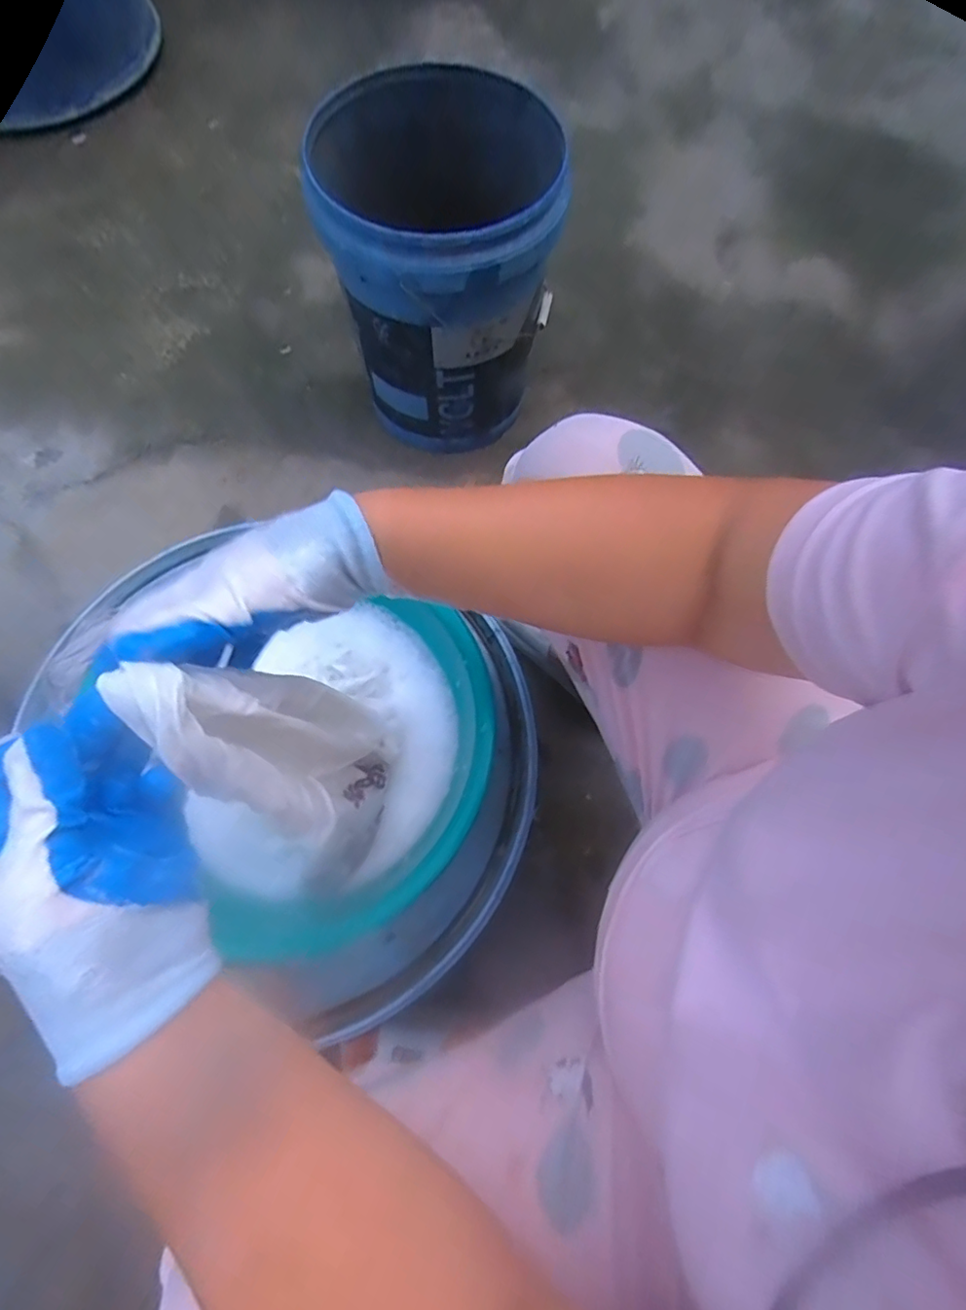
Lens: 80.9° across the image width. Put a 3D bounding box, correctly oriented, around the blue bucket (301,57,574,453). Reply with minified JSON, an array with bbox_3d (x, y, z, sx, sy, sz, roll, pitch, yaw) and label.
[{"bbox_3d":[-0.055,-0.515,0.799,0.276,0.358,0.278,1,72,-2],"label":"blue bucket"}]

